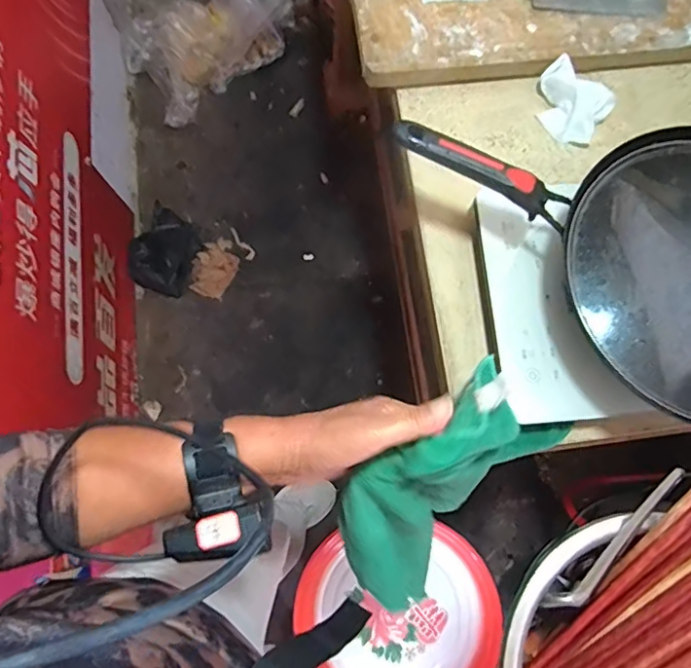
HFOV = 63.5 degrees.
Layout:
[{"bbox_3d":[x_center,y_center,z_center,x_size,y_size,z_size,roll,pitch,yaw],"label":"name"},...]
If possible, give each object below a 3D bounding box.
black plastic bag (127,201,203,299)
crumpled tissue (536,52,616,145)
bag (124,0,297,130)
[{"bbox_3d":[-0.464,-0.216,1.460,0.162,0.075,0.220,22,79,6],"label":"black plastic bag"},{"bbox_3d":[0.291,-0.299,0.725,0.095,0.040,0.076,36,80,9],"label":"crumpled tissue"},{"bbox_3d":[-0.371,-0.847,1.530,0.488,0.204,0.314,-36,79,-7],"label":"bag"}]

